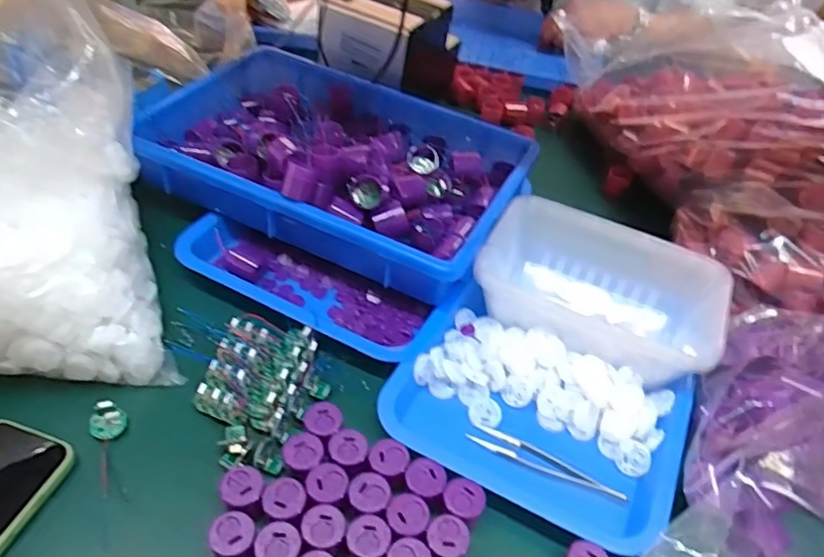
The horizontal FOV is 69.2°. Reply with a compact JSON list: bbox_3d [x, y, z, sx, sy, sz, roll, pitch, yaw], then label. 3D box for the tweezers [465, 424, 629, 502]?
[{"bbox_3d":[0.103,0.142,0.459,0.121,0.005,0.018,21,46,13],"label":"tweezers"}]

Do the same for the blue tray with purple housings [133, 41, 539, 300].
[{"bbox_3d":[-0.074,-0.120,0.628,0.361,0.101,0.241,22,46,14],"label":"blue tray with purple housings"}]

